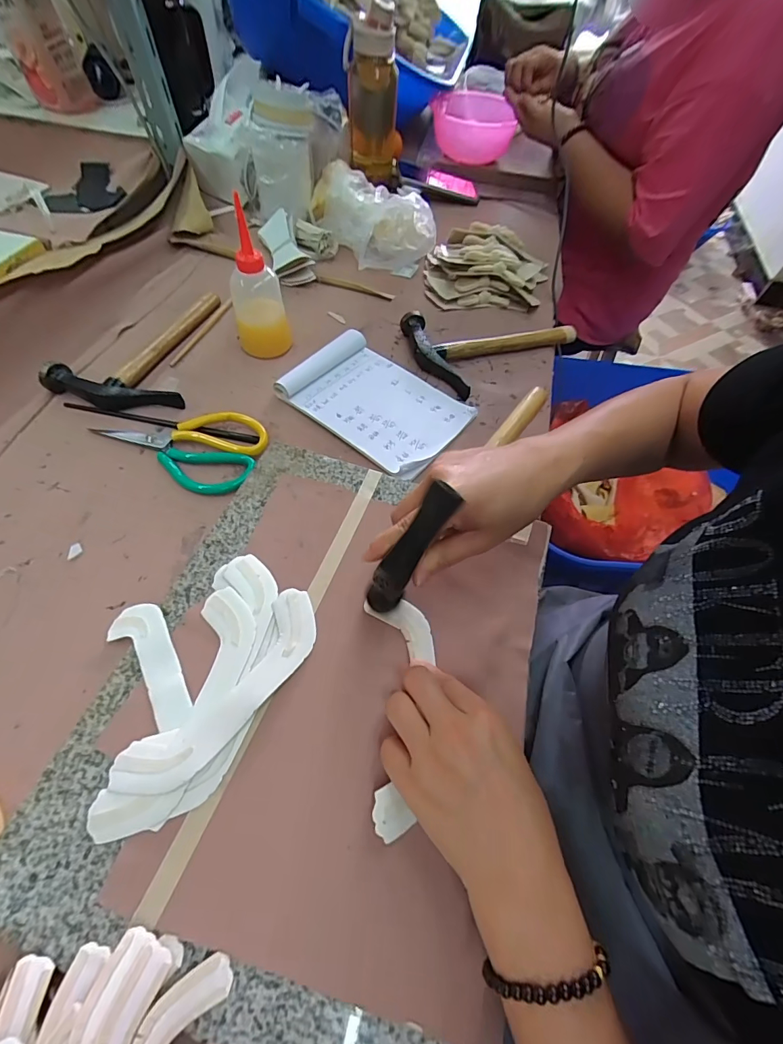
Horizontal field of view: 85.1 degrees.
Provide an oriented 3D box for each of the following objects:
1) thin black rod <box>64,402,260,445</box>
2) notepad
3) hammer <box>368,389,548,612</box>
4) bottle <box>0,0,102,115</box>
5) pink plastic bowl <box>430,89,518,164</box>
[{"bbox_3d":[-0.259,-0.113,0.479,0.227,0.006,0.012,11,58,3],"label":"thin black rod"},{"bbox_3d":[-0.015,-0.144,0.507,0.201,0.026,0.140,34,62,16],"label":"notepad"},{"bbox_3d":[0.067,-0.048,0.318,0.027,0.082,0.220,31,54,14],"label":"hammer"},{"bbox_3d":[-0.548,-0.779,0.656,0.104,0.235,0.127,-16,61,-14],"label":"bottle"},{"bbox_3d":[0.166,-0.828,0.911,0.164,0.106,0.182,3,58,-3],"label":"pink plastic bowl"}]

